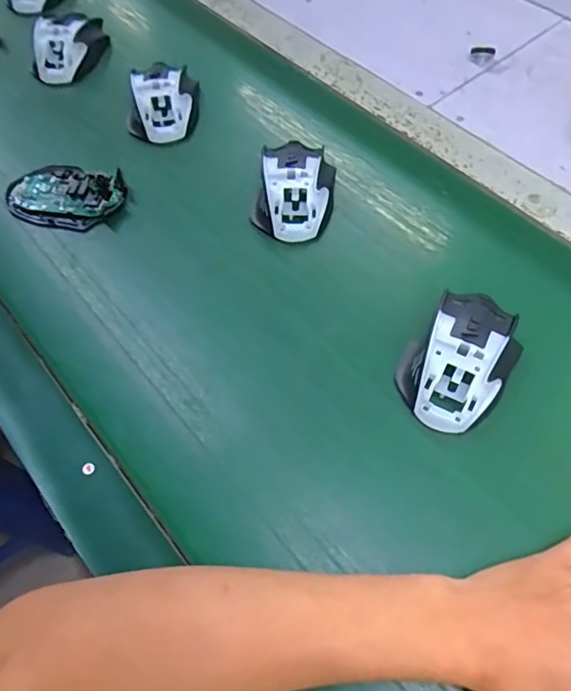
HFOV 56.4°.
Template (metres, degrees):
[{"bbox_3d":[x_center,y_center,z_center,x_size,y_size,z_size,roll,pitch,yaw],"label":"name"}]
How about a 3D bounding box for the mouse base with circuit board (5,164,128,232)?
[{"bbox_3d":[-0.210,-0.143,0.505,0.109,0.017,0.073,10,60,8],"label":"mouse base with circuit board"}]

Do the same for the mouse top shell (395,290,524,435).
[{"bbox_3d":[0.130,0.008,0.398,0.074,0.042,0.112,29,65,18],"label":"mouse top shell"}]

